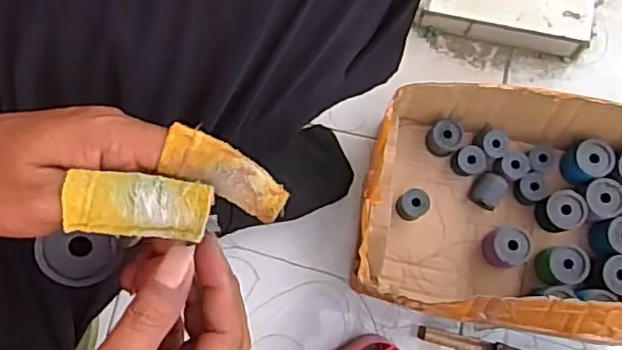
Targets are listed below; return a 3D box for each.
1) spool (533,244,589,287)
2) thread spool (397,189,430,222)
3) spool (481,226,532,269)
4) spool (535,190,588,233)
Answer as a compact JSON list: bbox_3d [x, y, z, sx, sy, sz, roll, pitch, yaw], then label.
[{"bbox_3d":[0.284,0.102,0.710,0.043,0.044,0.043,-3,79,-1],"label":"spool"},{"bbox_3d":[0.118,0.037,0.736,0.036,0.045,0.032,-38,82,-7],"label":"thread spool"},{"bbox_3d":[0.224,0.084,0.724,0.042,0.056,0.044,0,79,0],"label":"spool"},{"bbox_3d":[0.289,0.043,0.728,0.040,0.051,0.043,0,79,0],"label":"spool"}]

